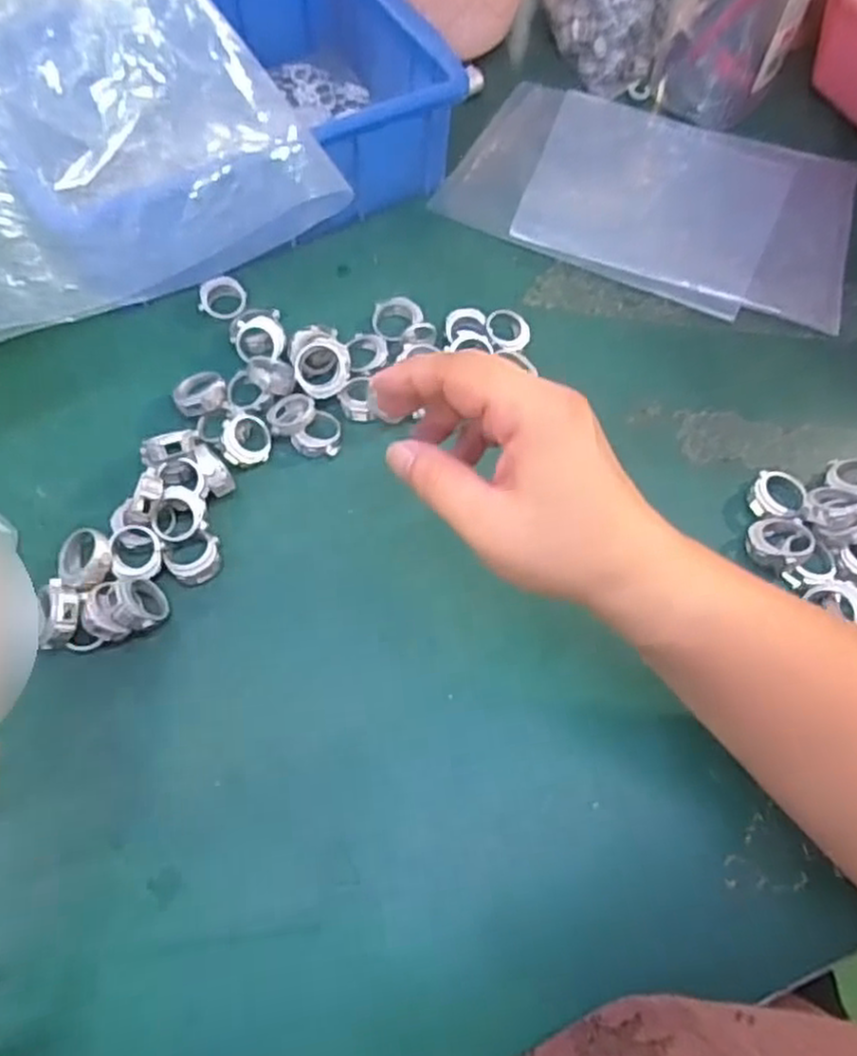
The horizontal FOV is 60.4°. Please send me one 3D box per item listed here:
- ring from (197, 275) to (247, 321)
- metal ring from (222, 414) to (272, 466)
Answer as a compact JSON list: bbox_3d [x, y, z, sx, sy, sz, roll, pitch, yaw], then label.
[{"bbox_3d":[-0.117,-0.133,0.419,0.024,0.011,0.024,1,64,-3],"label":"ring"},{"bbox_3d":[-0.092,-0.045,0.372,0.024,0.006,0.026,6,83,-26],"label":"metal ring"}]

